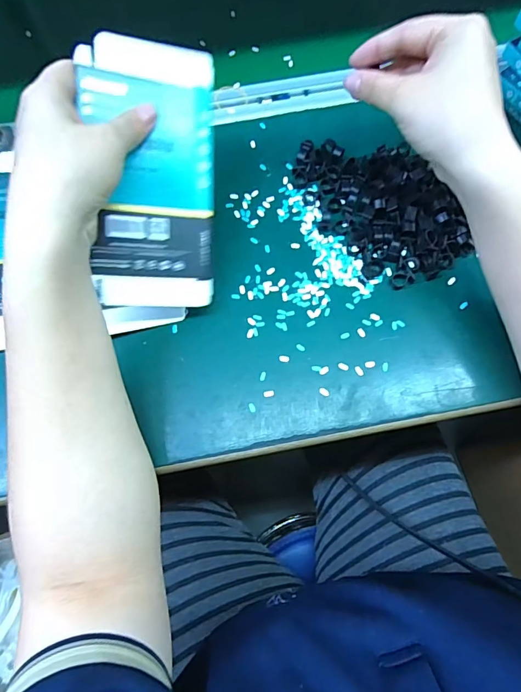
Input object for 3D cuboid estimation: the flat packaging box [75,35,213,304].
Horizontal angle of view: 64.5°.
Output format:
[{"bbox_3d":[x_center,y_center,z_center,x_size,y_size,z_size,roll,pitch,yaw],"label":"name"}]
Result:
[{"bbox_3d":[-0.075,-0.117,0.290,0.086,0.006,0.174,-3,98,-21],"label":"flat packaging box"}]

